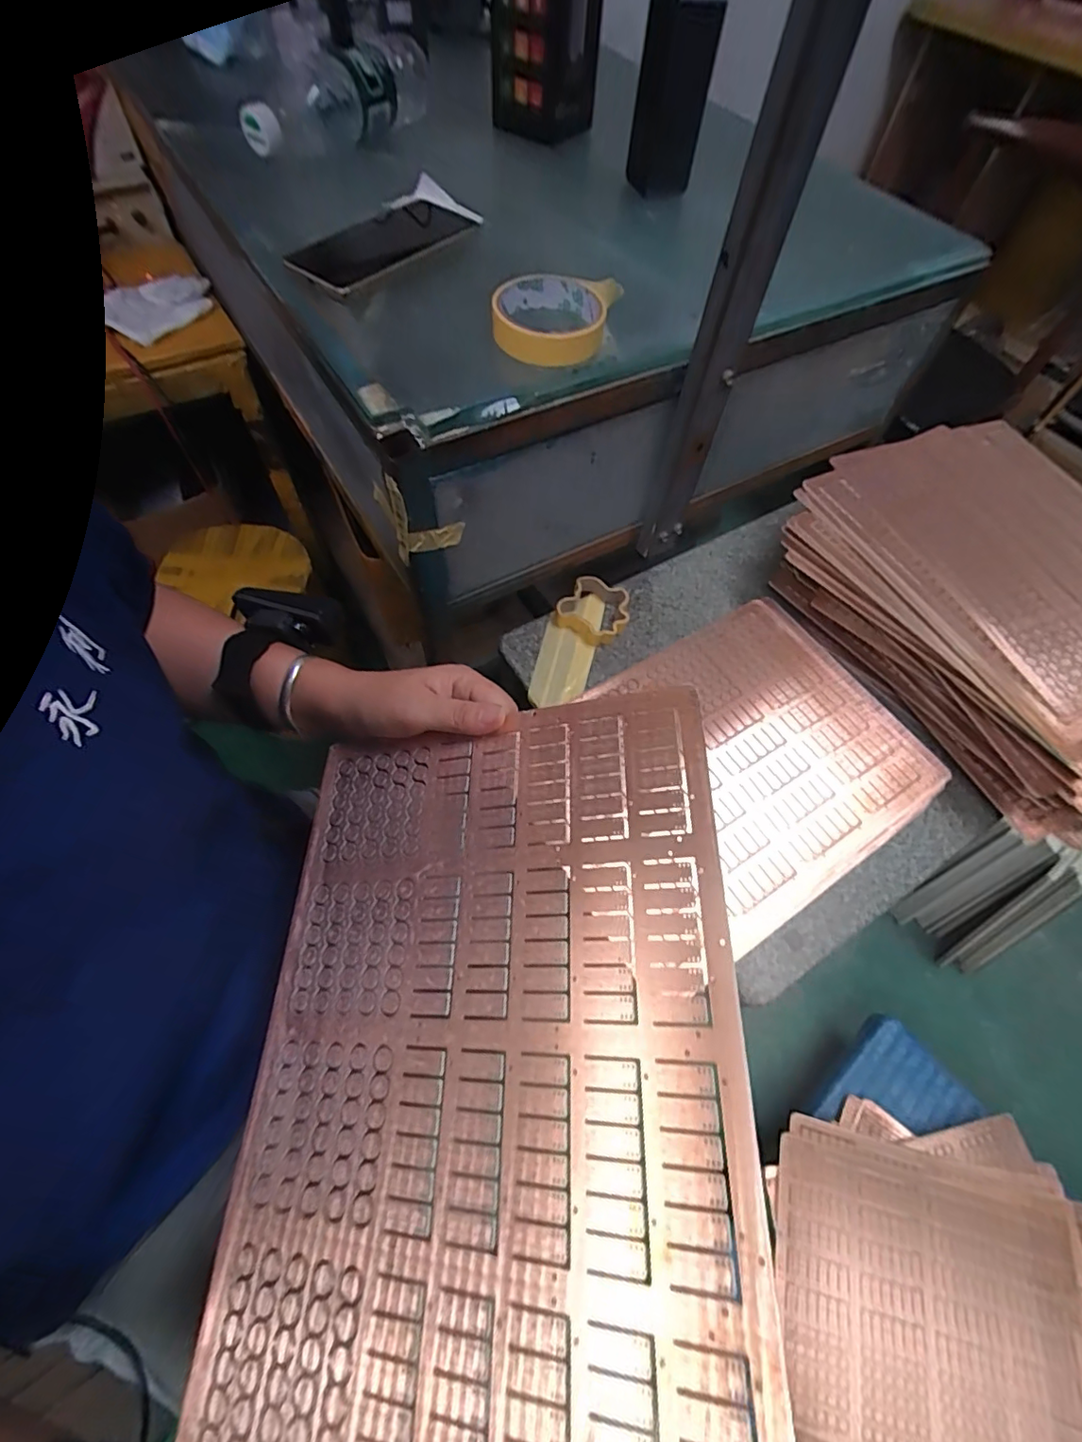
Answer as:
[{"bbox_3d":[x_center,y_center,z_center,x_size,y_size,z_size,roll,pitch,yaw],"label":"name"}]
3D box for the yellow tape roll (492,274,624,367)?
[{"bbox_3d":[0.009,-0.310,0.419,0.084,0.026,0.102,12,63,6],"label":"yellow tape roll"}]

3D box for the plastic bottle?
[{"bbox_3d":[-0.202,-0.622,0.548,0.221,0.060,0.075,-40,69,-19],"label":"plastic bottle"}]

